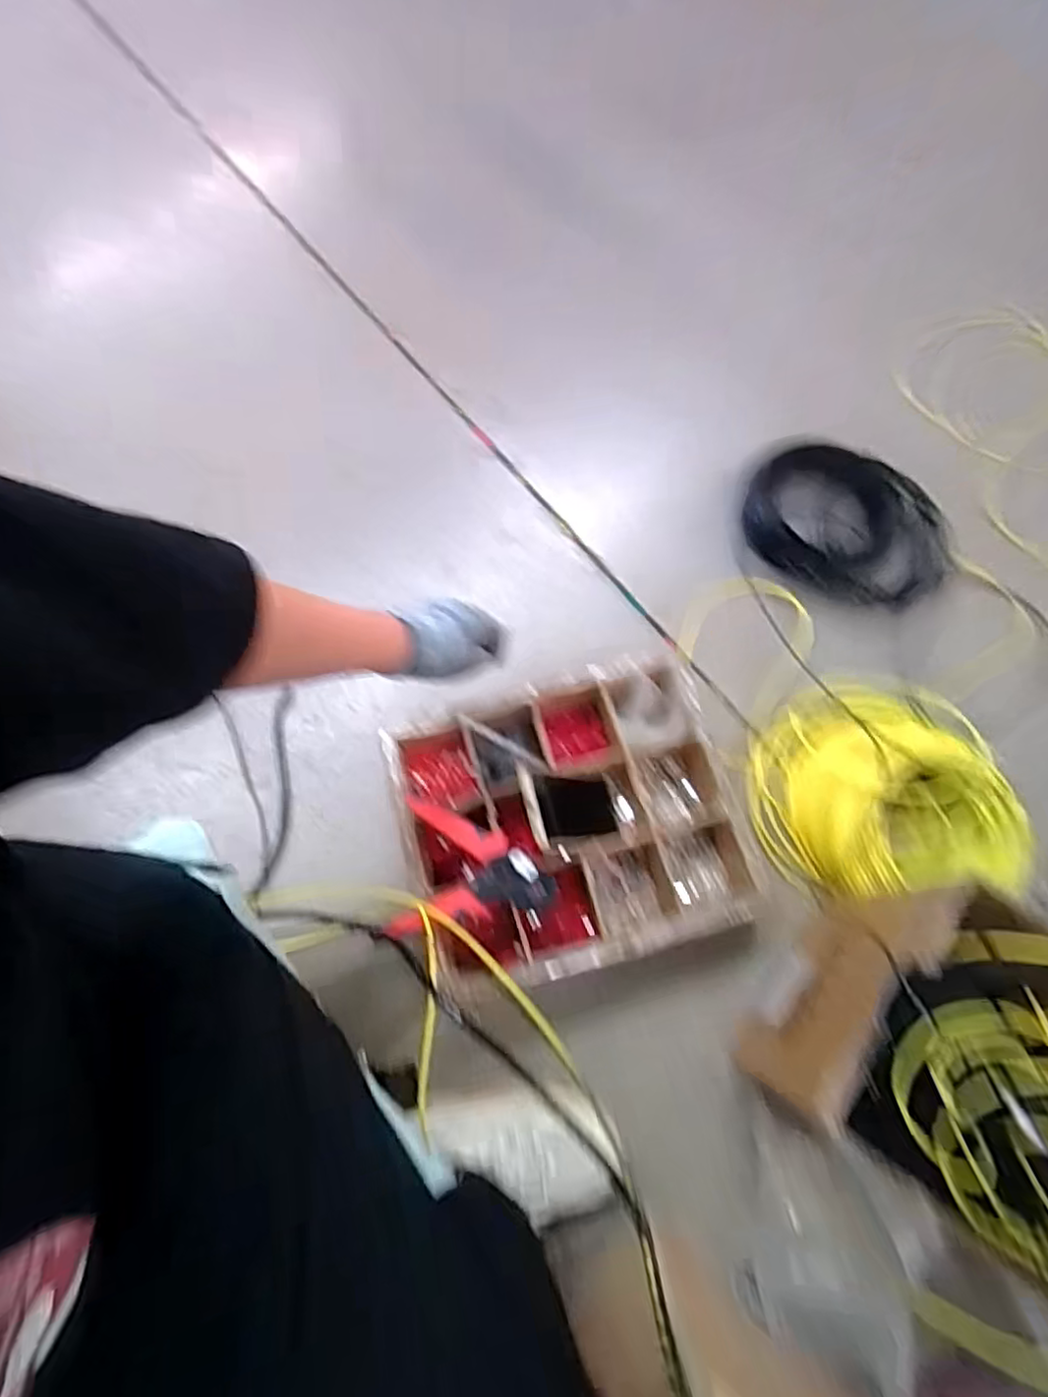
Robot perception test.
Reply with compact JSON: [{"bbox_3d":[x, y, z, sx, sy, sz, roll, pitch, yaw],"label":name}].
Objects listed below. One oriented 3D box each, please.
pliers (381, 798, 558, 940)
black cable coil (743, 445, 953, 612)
[{"bbox_3d":[-0.047,0.168,0.619,0.148,0.030,0.122,7,72,4],"label":"pliers"},{"bbox_3d":[0.407,-0.217,0.830,0.259,0.059,0.173,32,76,12],"label":"black cable coil"}]

